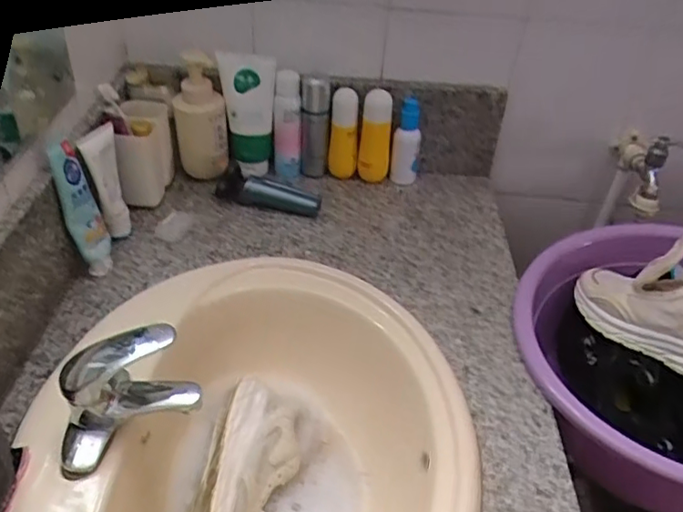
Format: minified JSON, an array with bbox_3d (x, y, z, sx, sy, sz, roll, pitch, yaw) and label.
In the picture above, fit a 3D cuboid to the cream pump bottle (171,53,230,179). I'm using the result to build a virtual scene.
[{"bbox_3d":[-0.219,-0.220,0.941,0.077,0.204,0.060,-2,32,-5],"label":"cream pump bottle"}]

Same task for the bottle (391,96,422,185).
[{"bbox_3d":[0.106,-0.183,0.975,0.044,0.131,0.043,10,41,8],"label":"bottle"}]

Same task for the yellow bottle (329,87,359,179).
[{"bbox_3d":[0.004,-0.189,0.953,0.042,0.142,0.035,0,40,-4],"label":"yellow bottle"}]

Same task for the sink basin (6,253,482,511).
[{"bbox_3d":[-0.087,0.212,0.638,0.426,0.162,0.517,-2,40,-7],"label":"sink basin"}]

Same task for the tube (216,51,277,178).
[{"bbox_3d":[-0.141,-0.214,0.932,0.081,0.184,0.051,-6,41,-11],"label":"tube"}]

